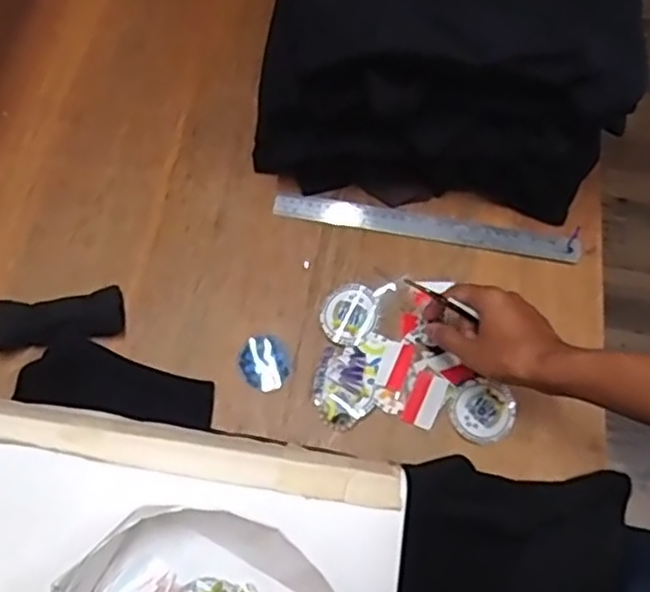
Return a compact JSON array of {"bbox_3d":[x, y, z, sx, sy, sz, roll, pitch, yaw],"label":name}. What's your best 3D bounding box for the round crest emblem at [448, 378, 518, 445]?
[{"bbox_3d":[0.152,0.111,0.690,0.062,0.004,0.061,1,68,-1],"label":"round crest emblem"}]

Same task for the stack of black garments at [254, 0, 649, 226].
[{"bbox_3d":[0.161,-0.378,0.788,0.364,0.183,0.549,13,68,4],"label":"stack of black garments"}]

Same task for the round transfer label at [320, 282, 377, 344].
[{"bbox_3d":[0.024,0.018,0.724,0.052,0.007,0.063,34,79,14],"label":"round transfer label"}]

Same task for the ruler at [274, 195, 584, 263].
[{"bbox_3d":[0.109,-0.075,0.765,0.324,0.004,0.027,10,74,4],"label":"ruler"}]

